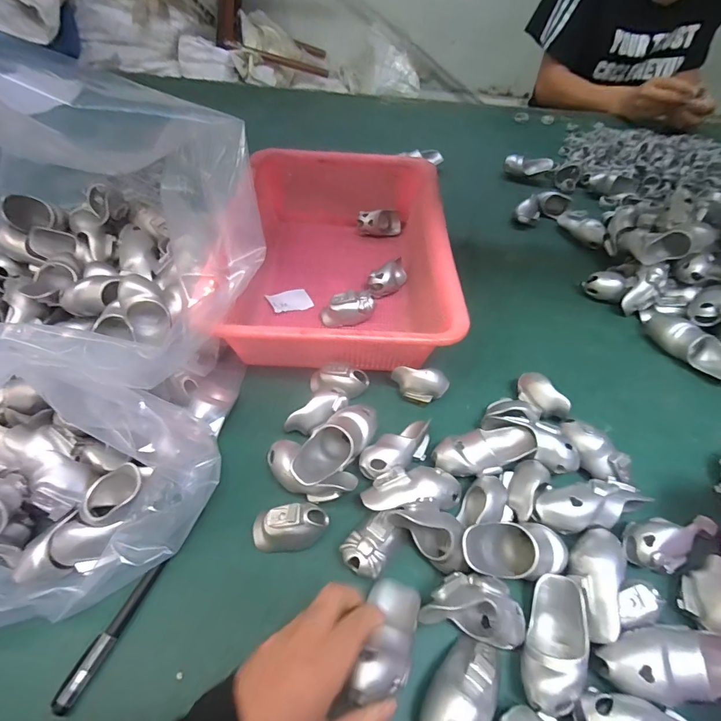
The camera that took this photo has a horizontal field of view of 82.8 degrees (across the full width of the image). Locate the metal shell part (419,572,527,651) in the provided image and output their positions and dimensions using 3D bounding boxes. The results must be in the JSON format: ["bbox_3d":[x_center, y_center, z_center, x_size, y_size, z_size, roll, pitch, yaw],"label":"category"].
[{"bbox_3d":[0.081,0.165,0.277,0.069,0.019,0.037,15,52,8],"label":"metal shell part"}]

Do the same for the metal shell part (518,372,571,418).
[{"bbox_3d":[0.187,0.038,0.420,0.032,0.019,0.057,-44,43,6],"label":"metal shell part"}]

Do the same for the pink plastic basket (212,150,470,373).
[{"bbox_3d":[-0.016,-0.127,0.506,0.228,0.098,0.352,2,52,-2],"label":"pink plastic basket"}]

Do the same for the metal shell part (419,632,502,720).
[{"bbox_3d":[0.064,0.215,0.260,0.037,0.033,0.071,33,57,21],"label":"metal shell part"}]

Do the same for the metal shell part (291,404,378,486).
[{"bbox_3d":[-0.020,0.077,0.363,0.041,0.028,0.092,29,56,18],"label":"metal shell part"}]

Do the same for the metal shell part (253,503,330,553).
[{"bbox_3d":[-0.056,0.131,0.322,0.058,0.031,0.029,-1,52,-4],"label":"metal shell part"}]

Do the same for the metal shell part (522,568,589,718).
[{"bbox_3d":[0.132,0.190,0.277,0.033,0.030,0.079,18,53,10],"label":"metal shell part"}]

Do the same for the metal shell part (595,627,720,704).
[{"bbox_3d":[0.213,0.200,0.271,0.102,0.032,0.038,1,52,-3],"label":"metal shell part"}]

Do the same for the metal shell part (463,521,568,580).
[{"bbox_3d":[0.112,0.144,0.312,0.084,0.031,0.040,8,50,-16],"label":"metal shell part"}]

